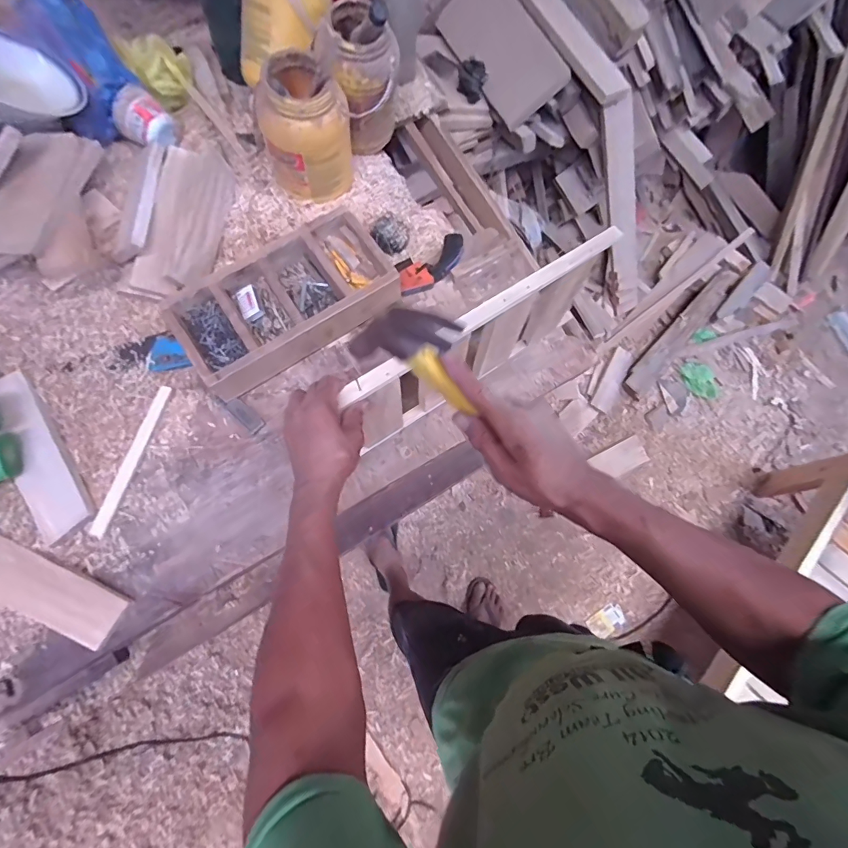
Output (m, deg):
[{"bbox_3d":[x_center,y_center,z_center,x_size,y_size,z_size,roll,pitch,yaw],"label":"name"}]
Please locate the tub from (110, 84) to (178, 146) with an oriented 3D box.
[{"bbox_3d":[-0.534,-0.584,0.791,0.101,0.074,0.081,29,73,7],"label":"tub"}]

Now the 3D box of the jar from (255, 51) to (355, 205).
[{"bbox_3d":[-0.221,-0.555,0.782,0.161,0.210,0.149,-12,73,-6],"label":"jar"}]

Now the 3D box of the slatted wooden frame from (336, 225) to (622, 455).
[{"bbox_3d":[0.097,-0.126,0.673,0.481,0.250,0.034,-35,76,-13],"label":"slatted wooden frame"}]

